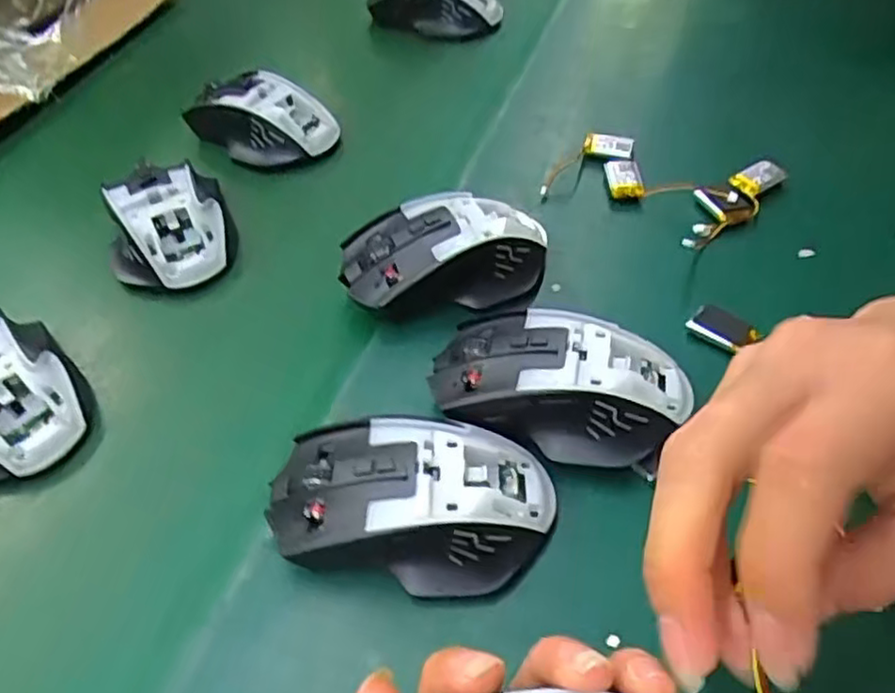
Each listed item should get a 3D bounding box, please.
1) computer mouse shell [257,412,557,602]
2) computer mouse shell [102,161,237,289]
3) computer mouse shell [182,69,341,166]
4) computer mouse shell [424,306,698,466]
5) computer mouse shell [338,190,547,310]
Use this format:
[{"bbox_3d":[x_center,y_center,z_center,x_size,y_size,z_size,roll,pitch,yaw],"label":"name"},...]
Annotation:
[{"bbox_3d":[-0.014,0.061,0.286,0.116,0.037,0.072,-2,51,3],"label":"computer mouse shell"},{"bbox_3d":[-0.168,-0.073,0.414,0.070,0.037,0.080,-23,53,-14],"label":"computer mouse shell"},{"bbox_3d":[-0.132,-0.163,0.486,0.102,0.035,0.064,20,55,20],"label":"computer mouse shell"},{"bbox_3d":[0.051,0.013,0.315,0.112,0.033,0.067,12,49,12],"label":"computer mouse shell"},{"bbox_3d":[0.000,-0.053,0.380,0.116,0.040,0.064,-11,51,-5],"label":"computer mouse shell"}]

